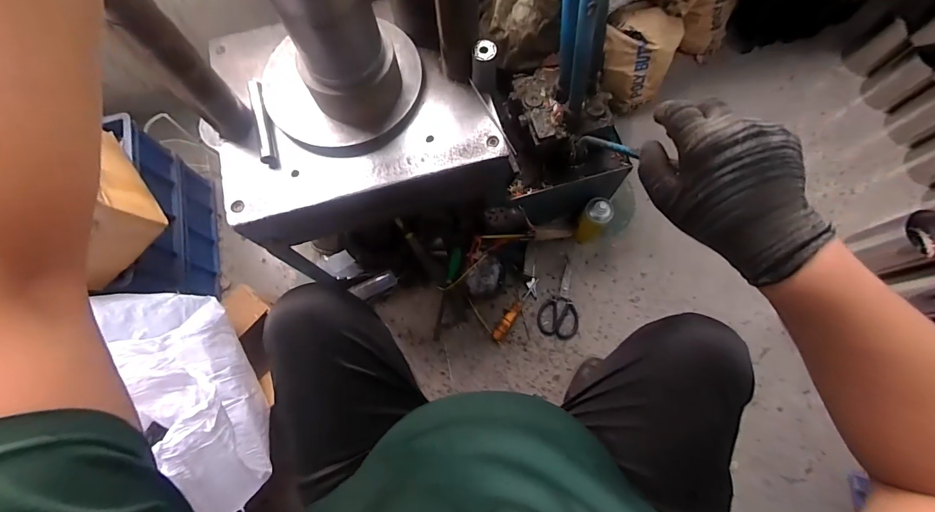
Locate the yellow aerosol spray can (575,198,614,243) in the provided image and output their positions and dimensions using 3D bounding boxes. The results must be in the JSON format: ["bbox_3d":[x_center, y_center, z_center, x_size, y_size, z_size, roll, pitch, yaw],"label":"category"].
[{"bbox_3d":[0.311,-0.085,0.983,0.064,0.172,0.067,-1,73,2],"label":"yellow aerosol spray can"}]

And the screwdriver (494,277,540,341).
[{"bbox_3d":[0.120,0.131,0.996,0.028,0.021,0.186,32,77,11],"label":"screwdriver"}]

